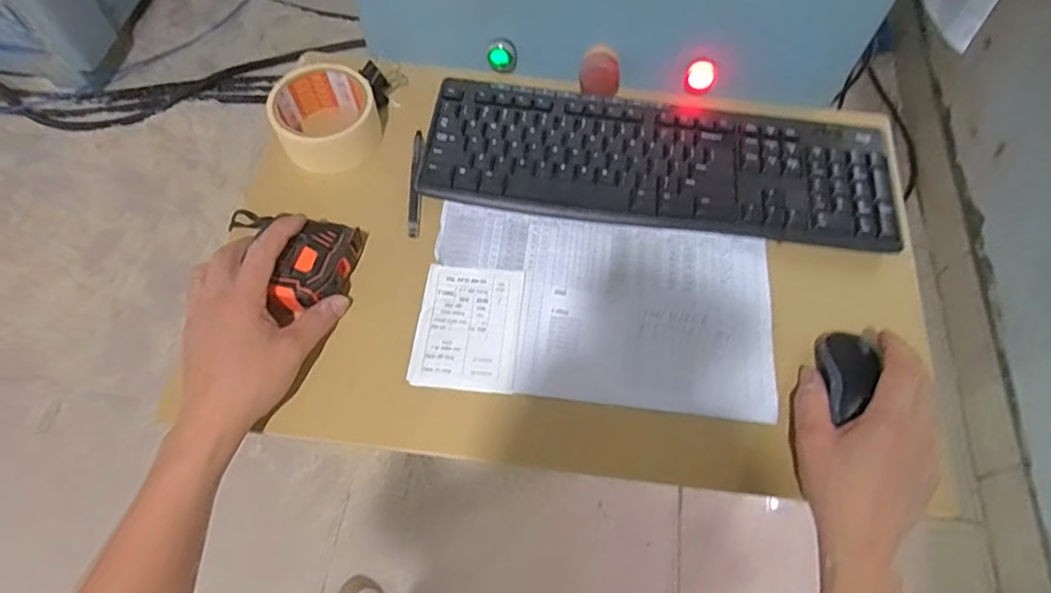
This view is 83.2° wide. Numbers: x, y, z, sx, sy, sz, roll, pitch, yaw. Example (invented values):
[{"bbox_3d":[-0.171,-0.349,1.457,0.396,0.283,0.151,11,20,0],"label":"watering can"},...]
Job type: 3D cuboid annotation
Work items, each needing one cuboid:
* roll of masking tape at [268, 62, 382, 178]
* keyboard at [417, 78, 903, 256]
[{"bbox_3d":[-0.186,-0.171,0.551,0.090,0.054,0.096,0,62,-1],"label":"roll of masking tape"},{"bbox_3d":[0.125,-0.126,0.553,0.424,0.029,0.134,7,62,3],"label":"keyboard"}]

